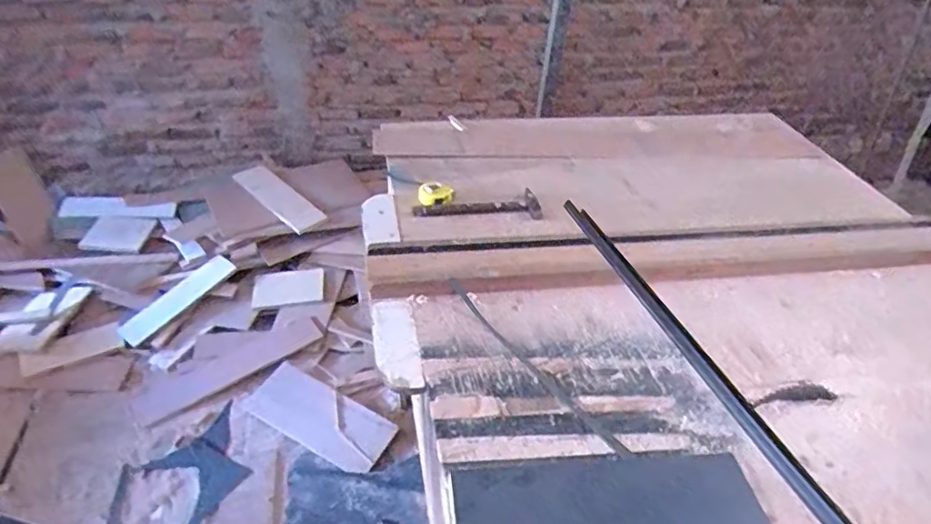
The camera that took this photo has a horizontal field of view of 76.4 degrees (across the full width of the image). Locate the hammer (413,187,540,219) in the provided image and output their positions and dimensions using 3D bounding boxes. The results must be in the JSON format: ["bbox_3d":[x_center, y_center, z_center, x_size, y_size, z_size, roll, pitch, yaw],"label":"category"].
[{"bbox_3d":[0.027,-0.125,1.321,0.281,0.034,0.085,0,37,-7],"label":"hammer"}]

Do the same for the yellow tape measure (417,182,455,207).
[{"bbox_3d":[-0.066,-0.155,1.328,0.079,0.032,0.055,-12,40,-21],"label":"yellow tape measure"}]

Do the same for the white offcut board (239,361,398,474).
[{"bbox_3d":[-0.450,0.470,1.815,0.445,0.022,0.205,23,42,22],"label":"white offcut board"}]

